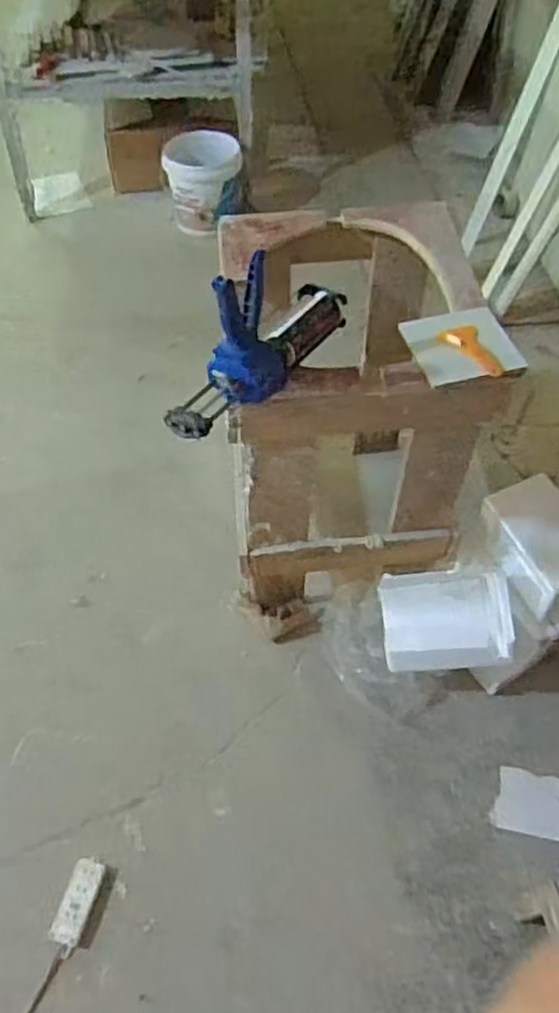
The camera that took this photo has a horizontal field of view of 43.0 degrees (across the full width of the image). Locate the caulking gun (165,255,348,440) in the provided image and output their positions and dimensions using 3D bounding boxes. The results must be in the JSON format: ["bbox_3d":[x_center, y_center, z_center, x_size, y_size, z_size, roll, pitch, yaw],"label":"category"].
[{"bbox_3d":[-0.026,-0.254,0.994,0.087,0.172,0.365,29,58,21],"label":"caulking gun"}]

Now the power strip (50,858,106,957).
[{"bbox_3d":[-0.353,0.695,1.240,0.056,0.026,0.148,10,54,9],"label":"power strip"}]

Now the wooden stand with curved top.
[{"bbox_3d":[0.128,-0.159,1.468,0.441,0.696,0.562,-3,53,-2],"label":"wooden stand with curved top"}]

